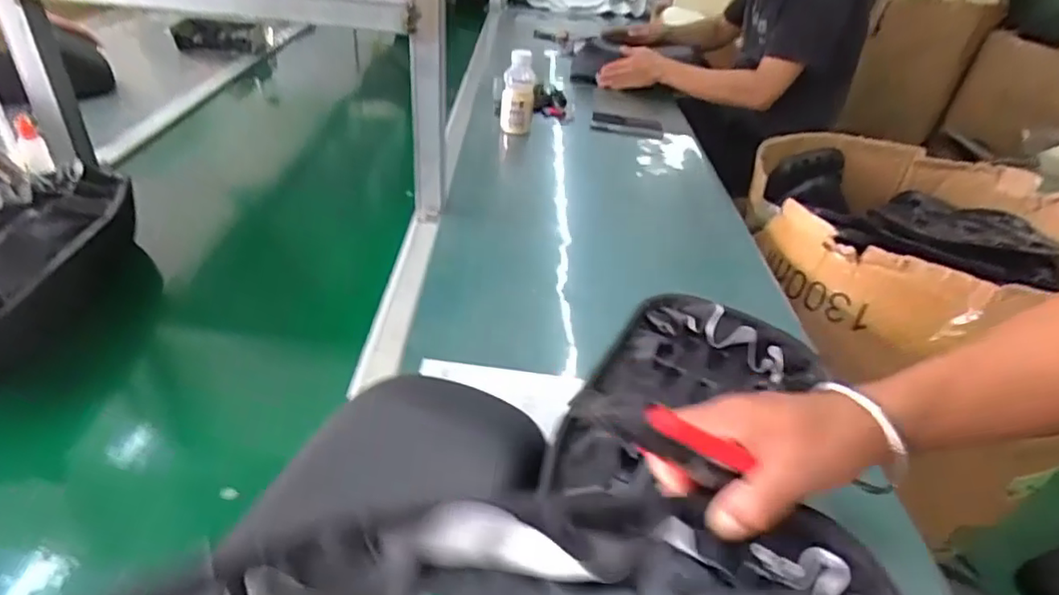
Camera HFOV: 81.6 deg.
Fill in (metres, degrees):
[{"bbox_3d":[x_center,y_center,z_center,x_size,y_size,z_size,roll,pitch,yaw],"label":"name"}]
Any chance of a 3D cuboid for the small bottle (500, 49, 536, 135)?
[{"bbox_3d":[-0.023,-0.392,1.200,0.064,0.169,0.059,5,36,-2],"label":"small bottle"}]

